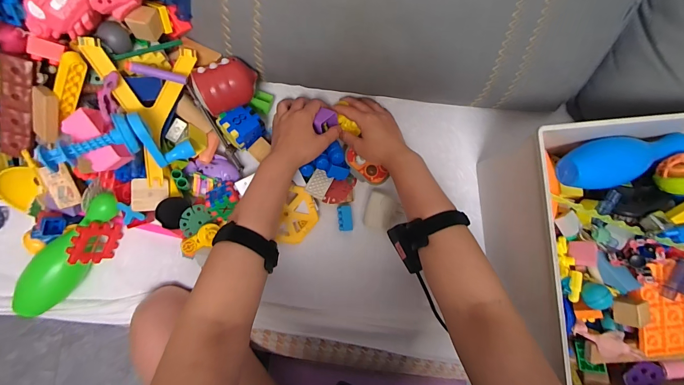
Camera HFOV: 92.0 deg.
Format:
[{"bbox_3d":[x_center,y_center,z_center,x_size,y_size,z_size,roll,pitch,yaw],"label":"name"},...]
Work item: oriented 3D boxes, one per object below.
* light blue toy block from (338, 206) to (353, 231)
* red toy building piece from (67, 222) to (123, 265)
[{"bbox_3d":[0.005,0.041,0.522,0.022,0.009,0.040,-5,90,-5],"label":"light blue toy block"},{"bbox_3d":[-0.355,0.073,0.477,0.010,0.060,0.061,25,93,26],"label":"red toy building piece"}]

